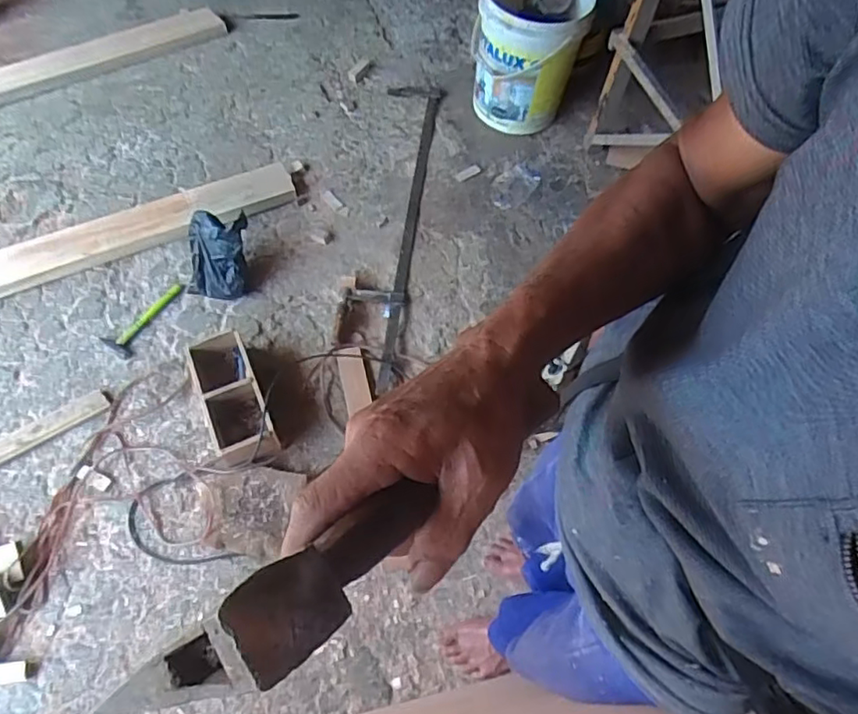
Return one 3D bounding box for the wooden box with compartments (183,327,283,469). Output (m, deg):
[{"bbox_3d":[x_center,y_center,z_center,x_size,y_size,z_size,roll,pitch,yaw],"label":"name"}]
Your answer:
[{"bbox_3d":[-0.446,0.093,1.378,0.141,0.108,0.301,-21,66,-11],"label":"wooden box with compartments"}]

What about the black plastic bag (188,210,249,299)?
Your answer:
[{"bbox_3d":[-0.532,-0.255,1.524,0.147,0.179,0.158,7,64,2],"label":"black plastic bag"}]

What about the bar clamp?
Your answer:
[{"bbox_3d":[-0.107,-0.402,1.706,0.161,0.031,1.095,7,64,2],"label":"bar clamp"}]

